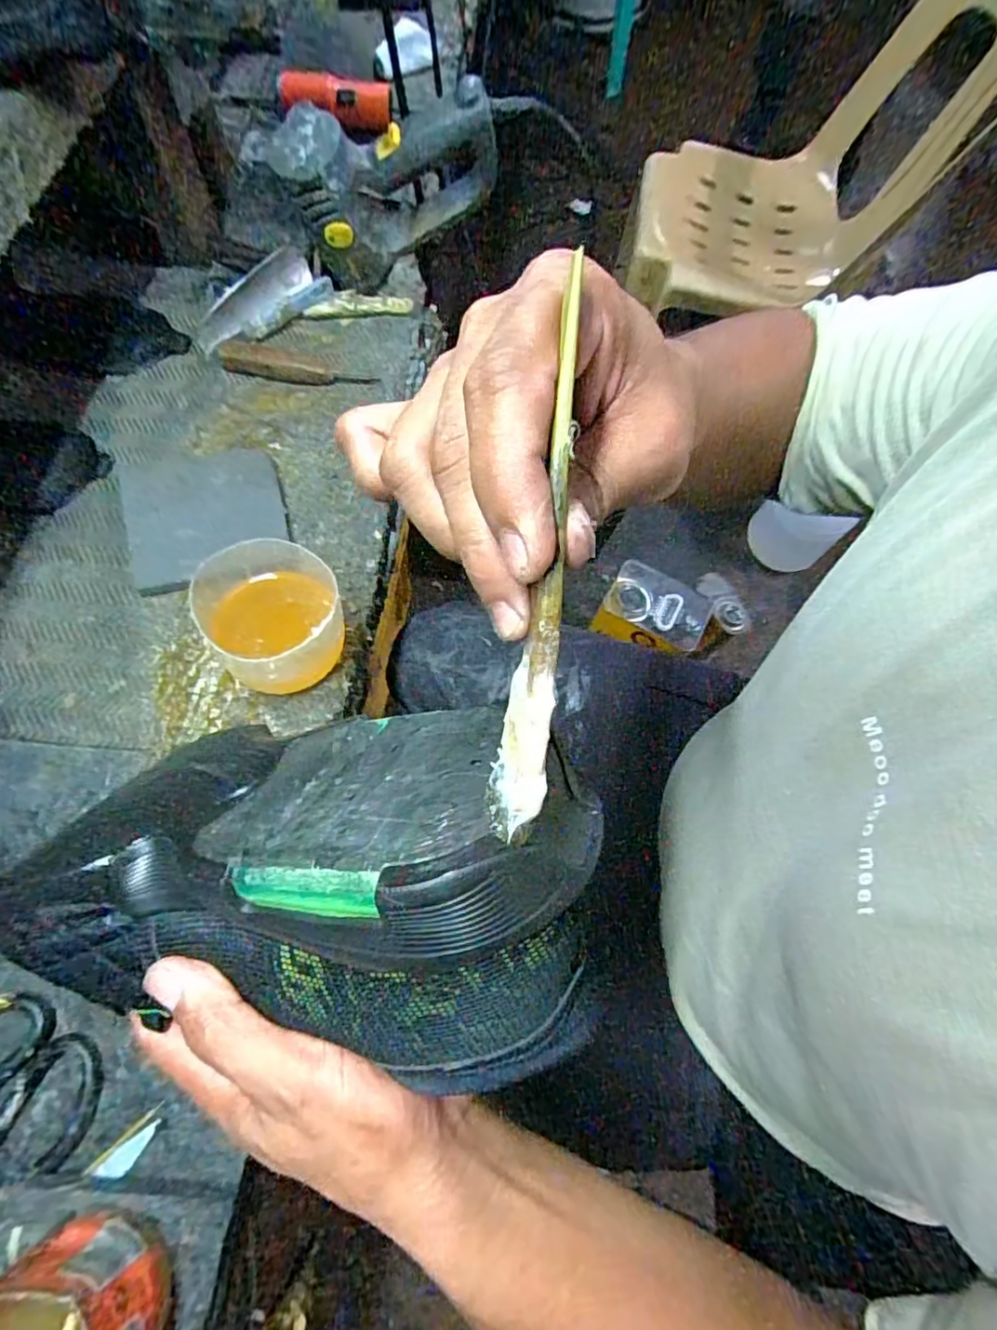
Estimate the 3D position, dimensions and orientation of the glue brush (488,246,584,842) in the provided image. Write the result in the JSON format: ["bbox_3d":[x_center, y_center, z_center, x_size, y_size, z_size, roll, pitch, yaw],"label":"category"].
[{"bbox_3d":[0.012,-0.024,0.150,0.013,0.019,0.137,6,101,0],"label":"glue brush"}]

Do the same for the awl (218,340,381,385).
[{"bbox_3d":[-0.188,-0.281,0.557,0.142,0.015,0.033,7,69,0],"label":"awl"}]

